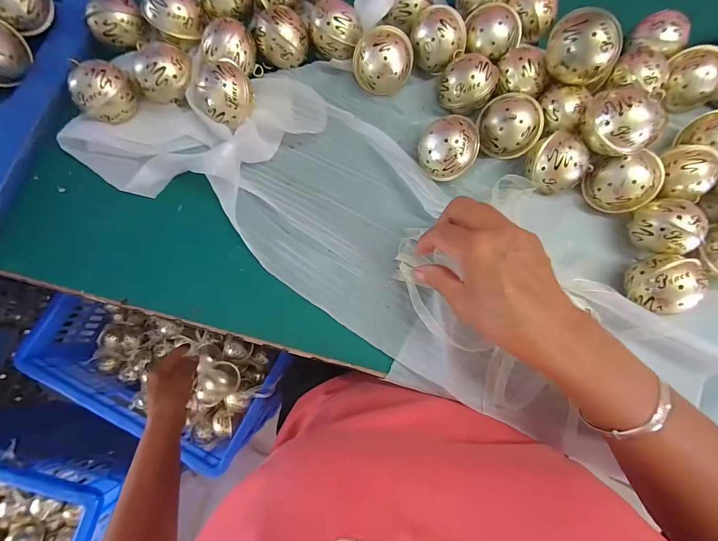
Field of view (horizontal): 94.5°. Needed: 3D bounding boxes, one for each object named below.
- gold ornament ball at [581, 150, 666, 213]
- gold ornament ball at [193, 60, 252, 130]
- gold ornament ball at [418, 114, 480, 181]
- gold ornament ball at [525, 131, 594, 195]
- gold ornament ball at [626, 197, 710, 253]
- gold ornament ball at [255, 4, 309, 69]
[{"bbox_3d":[0.254,-0.083,0.323,0.057,0.046,0.050,-11,79,-3],"label":"gold ornament ball"},{"bbox_3d":[-0.129,-0.167,0.325,0.049,0.049,0.046,-36,81,-7],"label":"gold ornament ball"},{"bbox_3d":[0.086,-0.118,0.324,0.055,0.043,0.053,18,79,3],"label":"gold ornament ball"},{"bbox_3d":[0.189,-0.101,0.323,0.047,0.045,0.053,-42,82,-8],"label":"gold ornament ball"},{"bbox_3d":[0.282,-0.039,0.309,0.042,0.047,0.052,-16,79,-4],"label":"gold ornament ball"},{"bbox_3d":[-0.078,-0.238,0.344,0.050,0.042,0.044,-16,79,-4],"label":"gold ornament ball"}]

